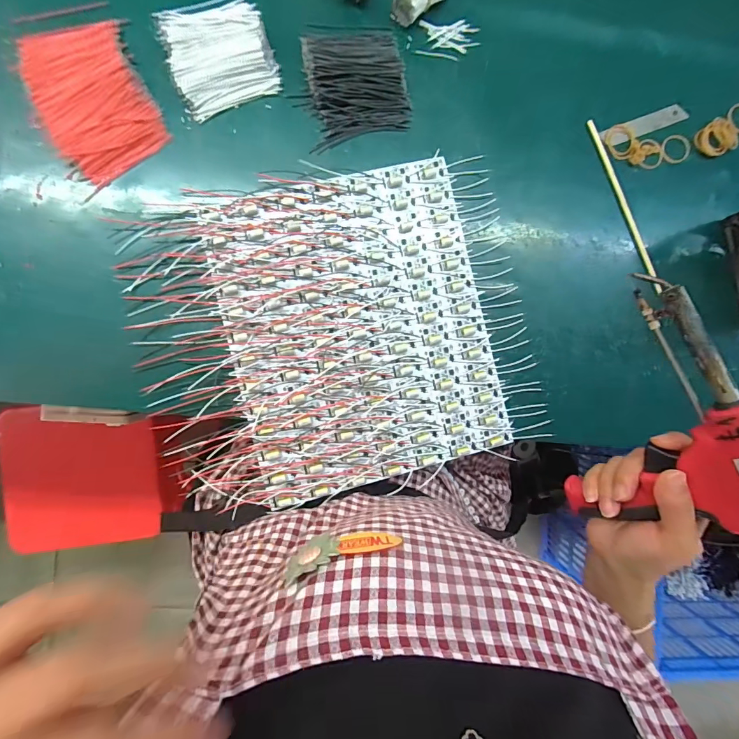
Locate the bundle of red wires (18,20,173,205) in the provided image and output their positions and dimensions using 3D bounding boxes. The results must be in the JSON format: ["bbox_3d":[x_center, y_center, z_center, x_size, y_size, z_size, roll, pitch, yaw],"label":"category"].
[{"bbox_3d":[-0.247,-0.241,0.350,0.094,0.014,0.136,-27,93,-8],"label":"bundle of red wires"}]

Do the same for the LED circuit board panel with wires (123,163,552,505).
[{"bbox_3d":[-0.029,-0.036,0.373,0.352,0.017,0.298,-15,91,-8],"label":"LED circuit board panel with wires"}]

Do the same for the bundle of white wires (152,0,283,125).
[{"bbox_3d":[-0.139,-0.295,0.359,0.092,0.022,0.098,-22,92,-8],"label":"bundle of white wires"}]

